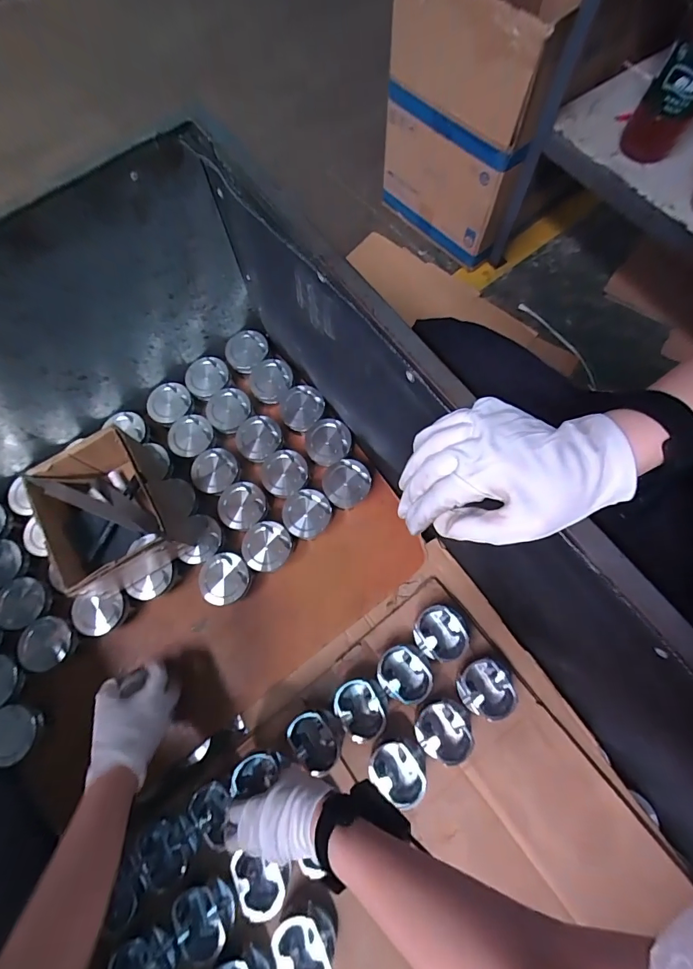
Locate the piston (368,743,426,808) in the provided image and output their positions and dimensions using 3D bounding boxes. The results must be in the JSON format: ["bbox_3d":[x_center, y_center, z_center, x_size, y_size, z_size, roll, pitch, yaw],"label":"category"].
[{"bbox_3d":[0.069,0.389,0.567,0.079,0.039,0.063,43,78,13],"label":"piston"}]

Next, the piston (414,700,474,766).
[{"bbox_3d":[0.135,0.339,0.577,0.073,0.048,0.073,0,72,1],"label":"piston"}]

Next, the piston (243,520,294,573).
[{"bbox_3d":[-0.123,0.099,0.655,0.074,0.054,0.070,0,72,1],"label":"piston"}]

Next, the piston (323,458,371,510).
[{"bbox_3d":[-0.001,-0.001,0.673,0.074,0.048,0.071,0,72,1],"label":"piston"}]

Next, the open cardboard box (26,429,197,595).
[{"bbox_3d":[-0.337,0.039,0.618,0.173,0.105,0.190,-33,74,-9],"label":"open cardboard box"}]

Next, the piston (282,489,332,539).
[{"bbox_3d":[-0.060,0.049,0.664,0.069,0.050,0.074,0,72,1],"label":"piston"}]

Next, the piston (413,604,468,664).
[{"bbox_3d":[0.136,0.214,0.606,0.071,0.043,0.075,0,72,1],"label":"piston"}]

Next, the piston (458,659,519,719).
[{"bbox_3d":[0.194,0.282,0.579,0.076,0.059,0.074,0,72,1],"label":"piston"}]

